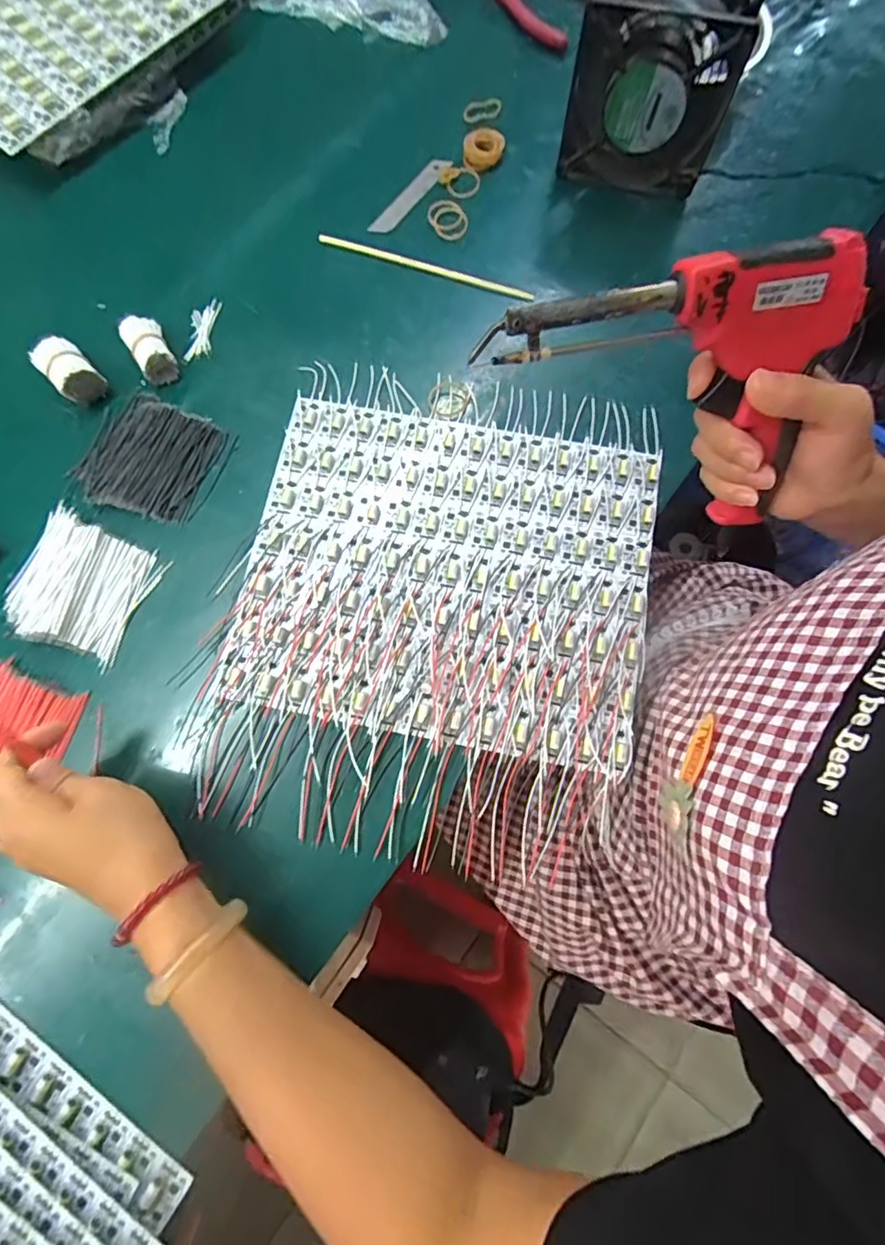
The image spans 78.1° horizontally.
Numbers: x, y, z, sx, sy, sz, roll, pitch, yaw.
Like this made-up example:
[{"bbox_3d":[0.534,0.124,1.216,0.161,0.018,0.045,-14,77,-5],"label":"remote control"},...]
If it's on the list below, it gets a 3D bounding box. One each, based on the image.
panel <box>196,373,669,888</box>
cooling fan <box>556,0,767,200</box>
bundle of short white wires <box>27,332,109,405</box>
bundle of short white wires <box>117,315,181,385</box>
[{"bbox_3d":[-0.003,-0.019,0.393,0.290,0.011,0.354,12,75,3],"label":"panel"},{"bbox_3d":[0.165,-0.426,0.436,0.124,0.121,0.045,14,77,5],"label":"cooling fan"},{"bbox_3d":[-0.294,-0.197,0.434,0.032,0.034,0.050,-44,85,-8],"label":"bundle of short white wires"},{"bbox_3d":[-0.237,-0.222,0.441,0.028,0.022,0.053,-30,83,-6],"label":"bundle of short white wires"}]

